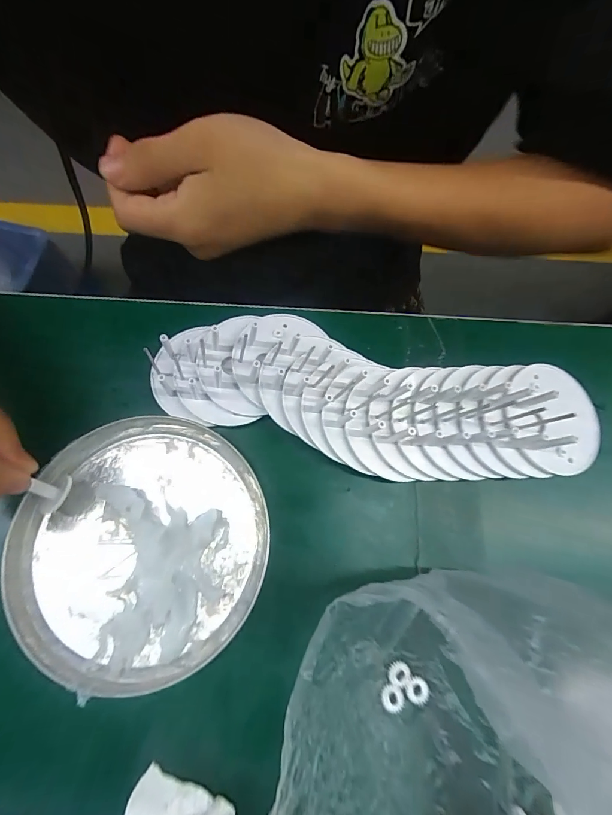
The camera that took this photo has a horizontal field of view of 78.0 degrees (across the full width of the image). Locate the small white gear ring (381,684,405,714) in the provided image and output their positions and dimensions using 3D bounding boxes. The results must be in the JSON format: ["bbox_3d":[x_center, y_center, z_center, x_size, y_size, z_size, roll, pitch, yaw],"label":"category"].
[{"bbox_3d":[0.040,0.133,0.171,0.010,0.004,0.010,1,73,-2],"label":"small white gear ring"}]

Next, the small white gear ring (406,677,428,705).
[{"bbox_3d":[0.051,0.130,0.173,0.010,0.004,0.010,1,73,-2],"label":"small white gear ring"}]

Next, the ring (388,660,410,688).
[{"bbox_3d":[0.044,0.125,0.176,0.010,0.004,0.010,1,73,-2],"label":"ring"}]

